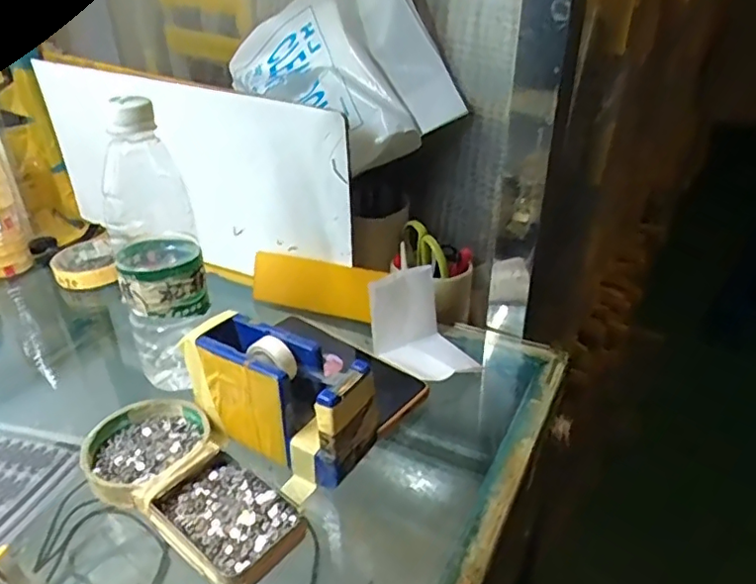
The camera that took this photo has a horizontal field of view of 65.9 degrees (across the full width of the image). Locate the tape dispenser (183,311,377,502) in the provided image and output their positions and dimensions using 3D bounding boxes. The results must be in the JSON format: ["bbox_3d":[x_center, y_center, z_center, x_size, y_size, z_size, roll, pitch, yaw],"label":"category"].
[{"bbox_3d":[-0.067,0.070,0.401,0.127,0.074,0.053,19,36,31],"label":"tape dispenser"}]

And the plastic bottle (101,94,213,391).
[{"bbox_3d":[-0.168,-0.034,0.443,0.061,0.214,0.069,-14,32,-20],"label":"plastic bottle"}]

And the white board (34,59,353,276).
[{"bbox_3d":[-0.207,-0.127,0.620,0.412,0.184,0.015,15,34,27],"label":"white board"}]

